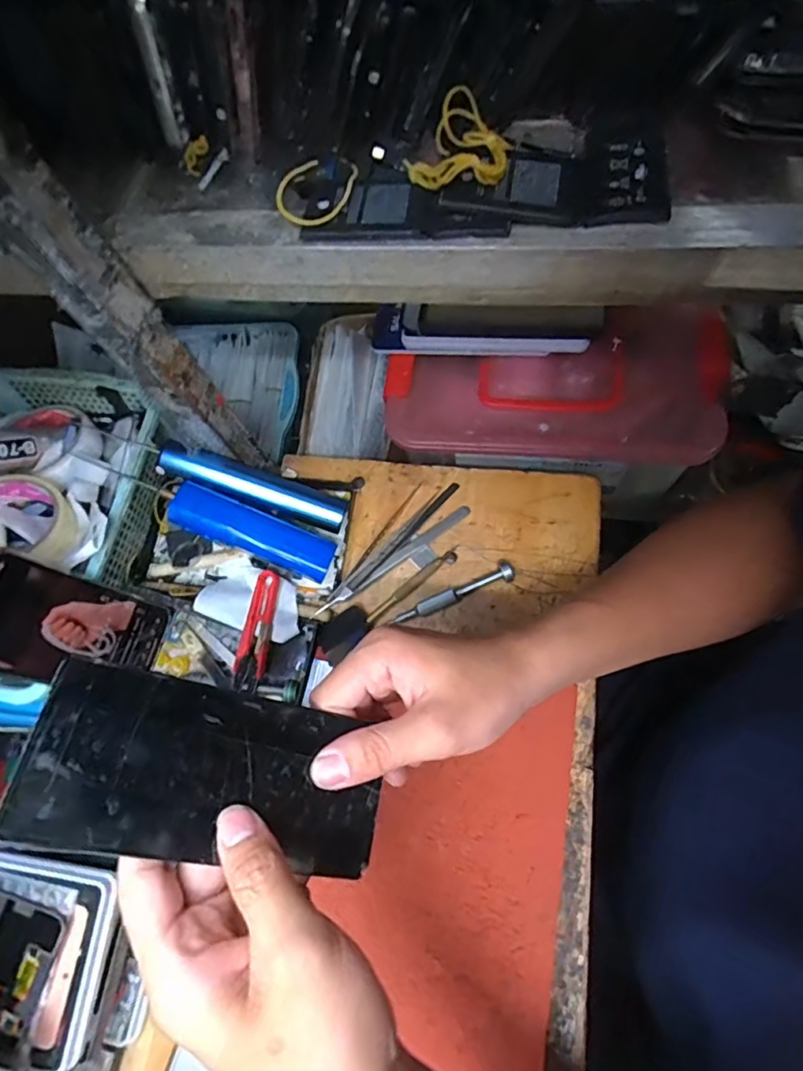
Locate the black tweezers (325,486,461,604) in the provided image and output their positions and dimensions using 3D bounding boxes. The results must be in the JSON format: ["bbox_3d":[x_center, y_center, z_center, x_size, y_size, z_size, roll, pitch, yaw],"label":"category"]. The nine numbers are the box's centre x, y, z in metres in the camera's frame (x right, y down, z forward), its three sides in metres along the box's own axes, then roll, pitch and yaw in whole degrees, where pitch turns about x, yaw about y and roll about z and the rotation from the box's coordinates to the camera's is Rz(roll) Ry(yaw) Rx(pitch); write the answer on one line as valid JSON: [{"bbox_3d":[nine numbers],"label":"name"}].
[{"bbox_3d":[-0.003,0.004,0.454,0.013,0.009,0.139,40,80,18],"label":"black tweezers"}]

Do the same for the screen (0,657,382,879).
[{"bbox_3d":[-0.081,0.108,0.246,0.155,0.004,0.070,21,63,-22],"label":"screen"}]

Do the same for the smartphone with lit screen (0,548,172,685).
[{"bbox_3d":[-0.235,0.067,0.388,0.008,0.150,0.074,4,68,27],"label":"smartphone with lit screen"}]

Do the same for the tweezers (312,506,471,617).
[{"bbox_3d":[-0.005,0.021,0.456,0.152,0.011,0.013,-36,70,-6],"label":"tweezers"}]

